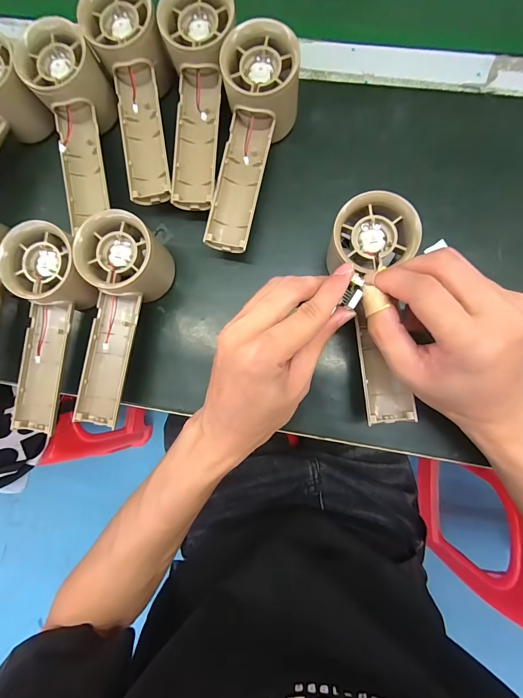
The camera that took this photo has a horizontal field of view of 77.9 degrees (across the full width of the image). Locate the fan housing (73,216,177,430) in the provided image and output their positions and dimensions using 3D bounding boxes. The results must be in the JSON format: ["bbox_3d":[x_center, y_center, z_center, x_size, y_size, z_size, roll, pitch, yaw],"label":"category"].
[{"bbox_3d":[-0.112,-0.021,0.259,0.056,0.055,0.156,13,97,3],"label":"fan housing"}]

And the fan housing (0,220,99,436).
[{"bbox_3d":[-0.167,-0.013,0.254,0.058,0.034,0.160,10,98,3],"label":"fan housing"}]

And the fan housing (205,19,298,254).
[{"bbox_3d":[-0.007,-0.153,0.249,0.057,0.059,0.154,7,87,5],"label":"fan housing"}]

